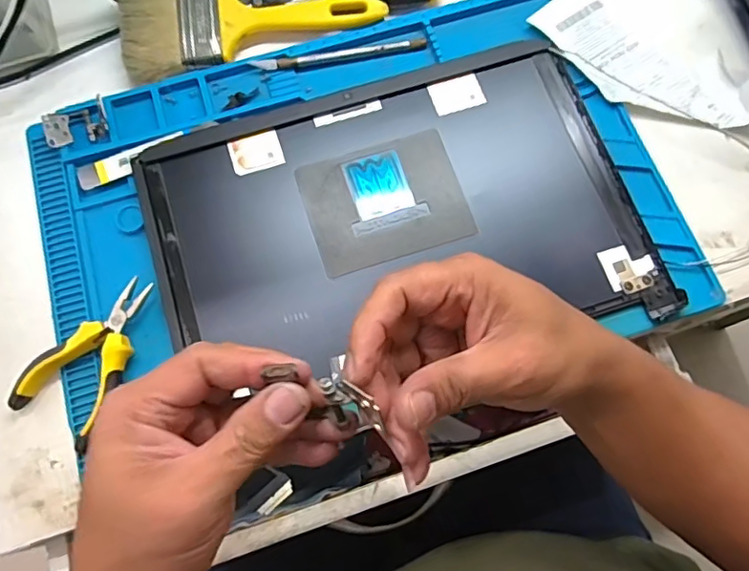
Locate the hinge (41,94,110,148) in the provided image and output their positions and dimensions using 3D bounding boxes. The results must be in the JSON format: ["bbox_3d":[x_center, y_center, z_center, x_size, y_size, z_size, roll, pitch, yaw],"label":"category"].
[{"bbox_3d":[-0.241,-0.132,0.448,0.050,0.025,0.027,-26,74,-21],"label":"hinge"}]

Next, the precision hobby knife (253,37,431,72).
[{"bbox_3d":[-0.029,-0.196,0.472,0.146,0.005,0.009,-10,73,-2],"label":"precision hobby knife"}]

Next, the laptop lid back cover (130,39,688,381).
[{"bbox_3d":[0.014,-0.053,0.427,0.354,0.010,0.232,-17,73,-4],"label":"laptop lid back cover"}]

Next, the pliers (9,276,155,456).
[{"bbox_3d":[-0.200,0.046,0.395,0.066,0.018,0.115,26,75,8],"label":"pliers"}]

